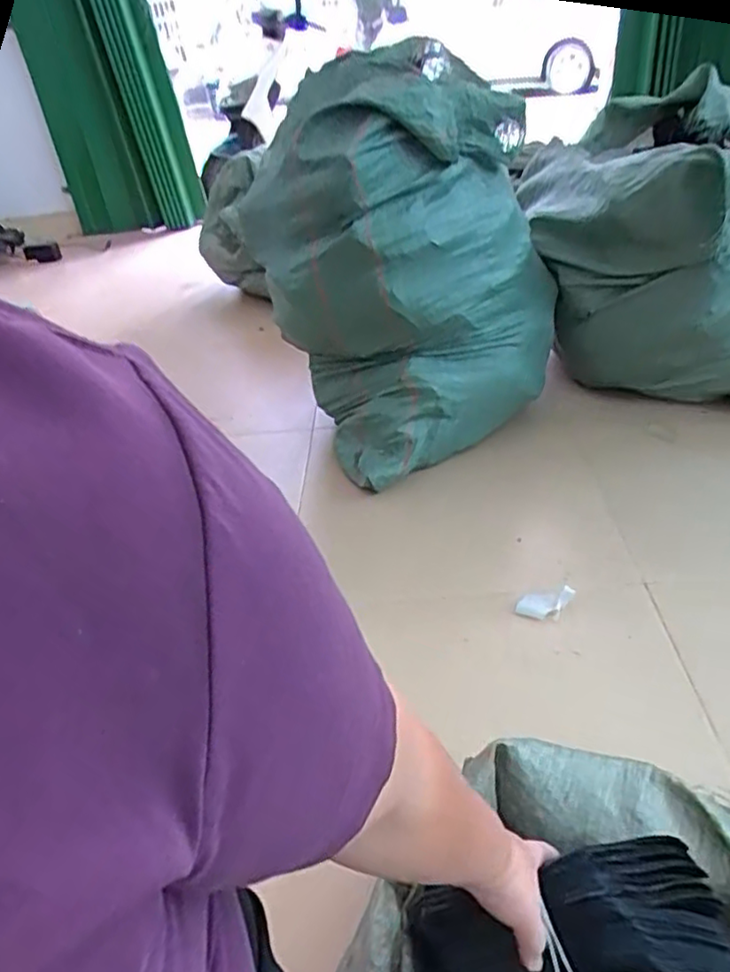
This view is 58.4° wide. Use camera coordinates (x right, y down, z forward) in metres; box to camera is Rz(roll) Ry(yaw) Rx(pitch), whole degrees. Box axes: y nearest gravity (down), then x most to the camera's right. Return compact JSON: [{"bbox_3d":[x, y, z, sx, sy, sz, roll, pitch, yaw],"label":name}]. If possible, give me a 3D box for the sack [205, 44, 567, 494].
[{"bbox_3d":[0.068,-0.468,1.379,0.548,0.662,0.545,22,44,36],"label":"sack"}]

